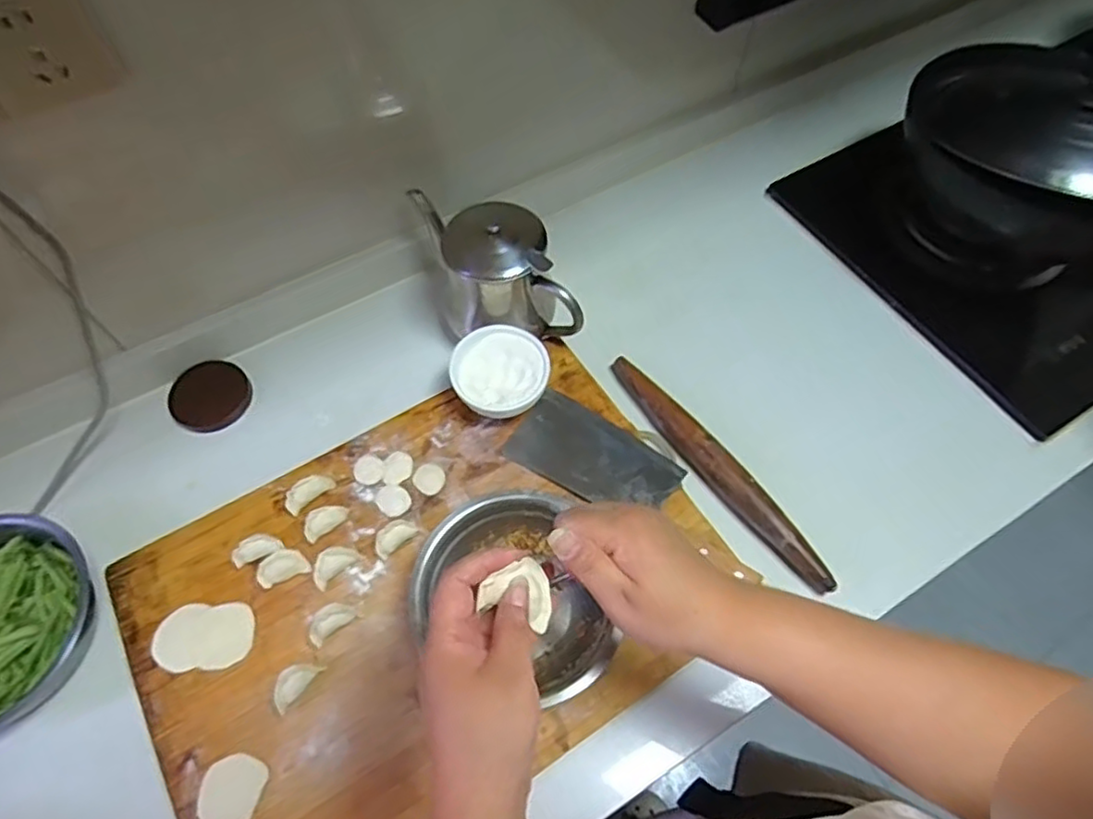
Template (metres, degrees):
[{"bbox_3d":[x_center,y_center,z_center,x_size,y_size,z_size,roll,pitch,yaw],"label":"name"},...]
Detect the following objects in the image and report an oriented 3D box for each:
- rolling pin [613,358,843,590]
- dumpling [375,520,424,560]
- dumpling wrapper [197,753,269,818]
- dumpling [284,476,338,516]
[{"bbox_3d":[0.169,0.055,0.671,0.030,0.026,0.305,-33,65,-17],"label":"rolling pin"},{"bbox_3d":[-0.140,0.118,0.616,0.044,0.024,0.021,-39,67,-19],"label":"dumpling"},{"bbox_3d":[-0.249,0.300,0.523,0.047,0.004,0.049,12,61,7],"label":"dumpling wrapper"},{"bbox_3d":[-0.229,0.078,0.637,0.047,0.013,0.023,-34,66,-17],"label":"dumpling"}]

